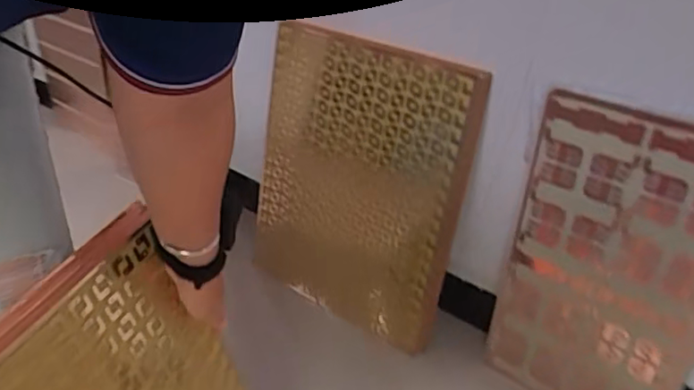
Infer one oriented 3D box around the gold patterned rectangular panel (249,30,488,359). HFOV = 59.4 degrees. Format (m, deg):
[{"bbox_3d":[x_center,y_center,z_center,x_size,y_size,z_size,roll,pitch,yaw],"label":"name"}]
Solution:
[{"bbox_3d":[0.009,-0.008,1.062,0.400,0.506,0.036,25,27,30],"label":"gold patterned rectangular panel"}]

